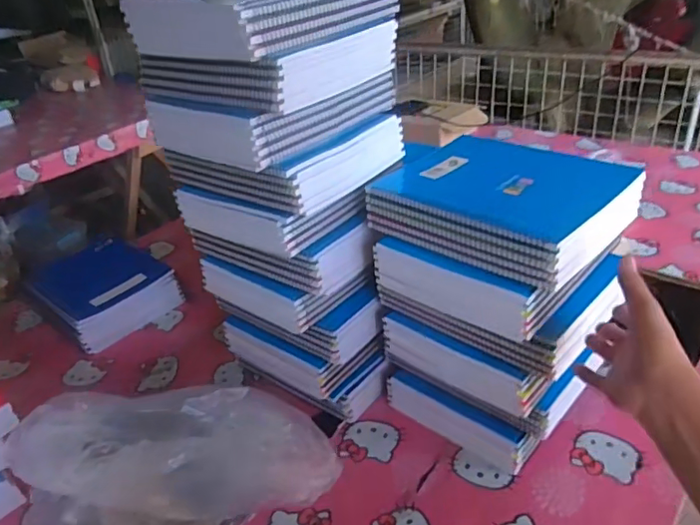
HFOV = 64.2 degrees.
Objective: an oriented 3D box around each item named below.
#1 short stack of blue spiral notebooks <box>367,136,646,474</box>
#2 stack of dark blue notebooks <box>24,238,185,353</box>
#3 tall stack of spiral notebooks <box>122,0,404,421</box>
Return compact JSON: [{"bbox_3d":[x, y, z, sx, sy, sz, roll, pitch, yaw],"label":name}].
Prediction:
[{"bbox_3d":[0.190,0.054,0.736,0.261,0.349,0.221,21,41,37],"label":"short stack of blue spiral notebooks"},{"bbox_3d":[-0.495,0.054,1.128,0.265,0.088,0.224,23,42,40],"label":"stack of dark blue notebooks"},{"bbox_3d":[-0.068,-0.084,0.769,0.236,0.505,0.225,16,38,32],"label":"tall stack of spiral notebooks"}]

